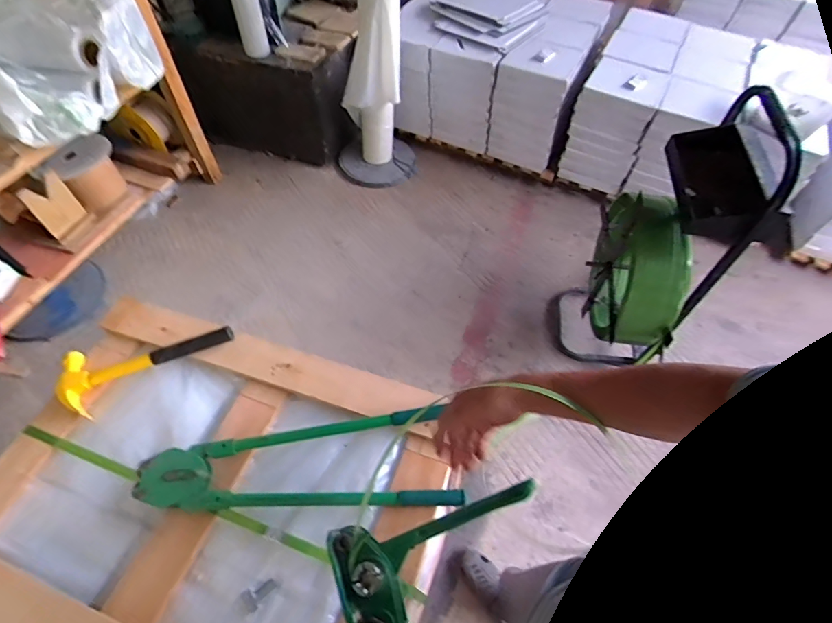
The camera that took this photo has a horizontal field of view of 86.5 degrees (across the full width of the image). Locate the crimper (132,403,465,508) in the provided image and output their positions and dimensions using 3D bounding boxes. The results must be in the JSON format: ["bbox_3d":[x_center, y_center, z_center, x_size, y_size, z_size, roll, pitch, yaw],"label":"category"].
[{"bbox_3d":[-0.186,0.256,0.733,0.496,0.075,0.152,-2,56,-3],"label":"crimper"}]

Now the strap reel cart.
[{"bbox_3d":[0.749,-0.144,1.451,0.399,0.938,0.450,27,58,15],"label":"strap reel cart"}]

